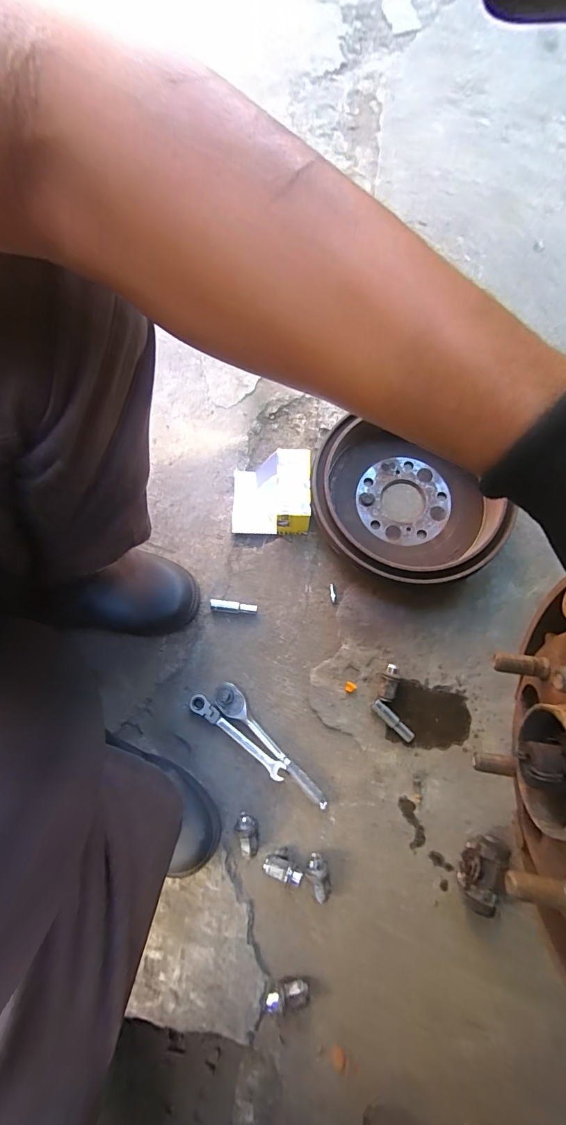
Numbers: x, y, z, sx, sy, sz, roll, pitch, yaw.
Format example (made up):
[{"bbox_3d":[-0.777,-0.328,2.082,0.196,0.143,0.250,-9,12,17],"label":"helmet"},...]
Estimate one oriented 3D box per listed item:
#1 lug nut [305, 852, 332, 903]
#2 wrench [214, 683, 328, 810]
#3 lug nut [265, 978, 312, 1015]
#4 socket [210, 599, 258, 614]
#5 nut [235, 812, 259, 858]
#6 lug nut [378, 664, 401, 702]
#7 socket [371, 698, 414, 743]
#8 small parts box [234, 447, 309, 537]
[{"bbox_3d":[0.043,0.376,0.492,0.025,0.027,0.046,-11,78,-1],"label":"lug nut"},{"bbox_3d":[-0.020,0.238,0.532,0.034,0.017,0.193,-40,80,-7],"label":"wrench"},{"bbox_3d":[0.005,0.483,0.461,0.049,0.024,0.023,-6,78,0],"label":"lug nut"},{"bbox_3d":[-0.069,0.062,0.572,0.065,0.015,0.015,6,78,3],"label":"socket"},{"bbox_3d":[-0.043,0.330,0.501,0.024,0.025,0.047,-6,78,0],"label":"nut"},{"bbox_3d":[0.137,0.157,0.537,0.023,0.024,0.046,18,79,5],"label":"lug nut"},{"bbox_3d":[0.142,0.205,0.533,0.064,0.016,0.016,42,82,9],"label":"socket"},{"bbox_3d":[-0.018,-0.099,0.588,0.111,0.060,0.109,1,78,2],"label":"small parts box"}]

